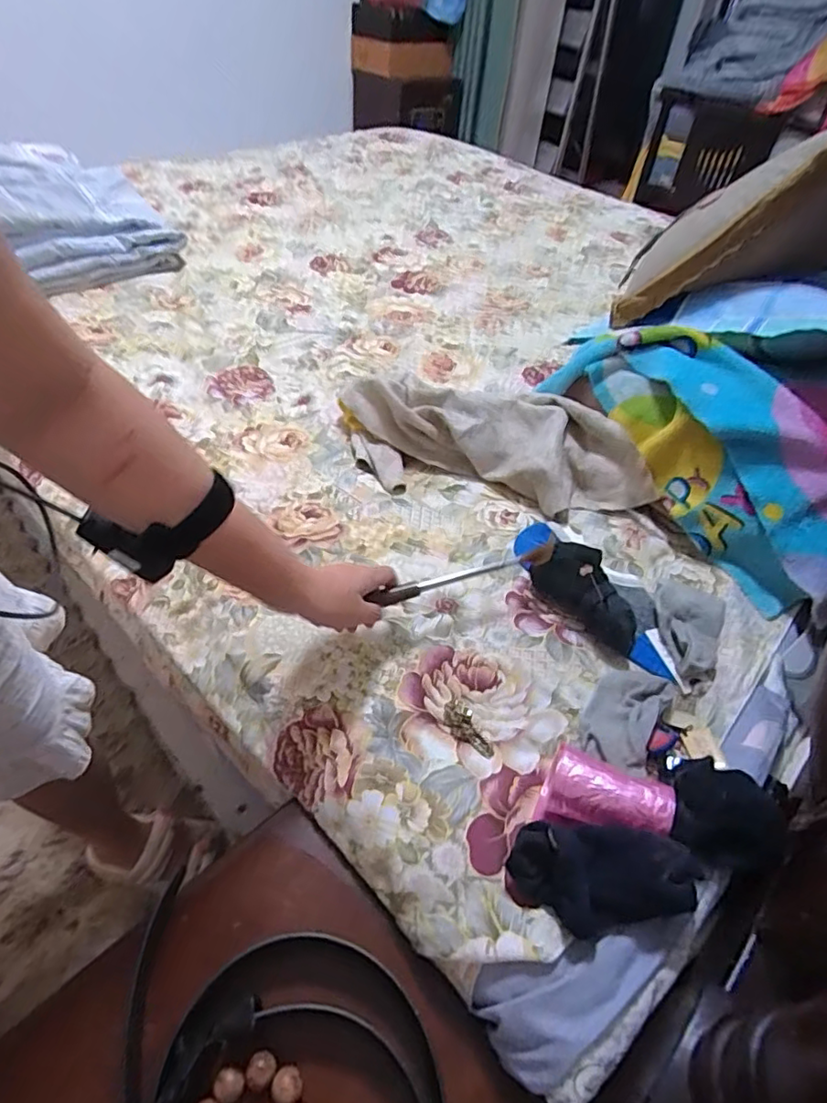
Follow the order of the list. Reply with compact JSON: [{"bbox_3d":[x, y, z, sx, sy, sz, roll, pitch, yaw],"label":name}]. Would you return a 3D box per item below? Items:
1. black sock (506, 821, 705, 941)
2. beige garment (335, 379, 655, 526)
[{"bbox_3d":[0.137,0.232,0.406,0.132,0.044,0.065,5,46,-2],"label":"black sock"},{"bbox_3d":[0.099,-0.138,0.750,0.404,0.076,0.167,15,47,8],"label":"beige garment"}]

